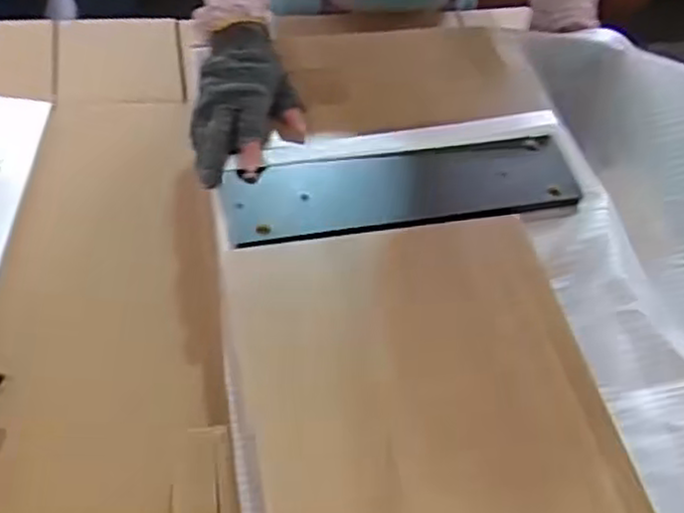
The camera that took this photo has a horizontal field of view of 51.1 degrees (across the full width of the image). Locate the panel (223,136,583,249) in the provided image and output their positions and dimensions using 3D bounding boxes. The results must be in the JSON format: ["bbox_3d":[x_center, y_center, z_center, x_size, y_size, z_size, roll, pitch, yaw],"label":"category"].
[{"bbox_3d":[0.067,-0.066,0.729,0.361,0.018,0.098,-7,55,-13],"label":"panel"}]

